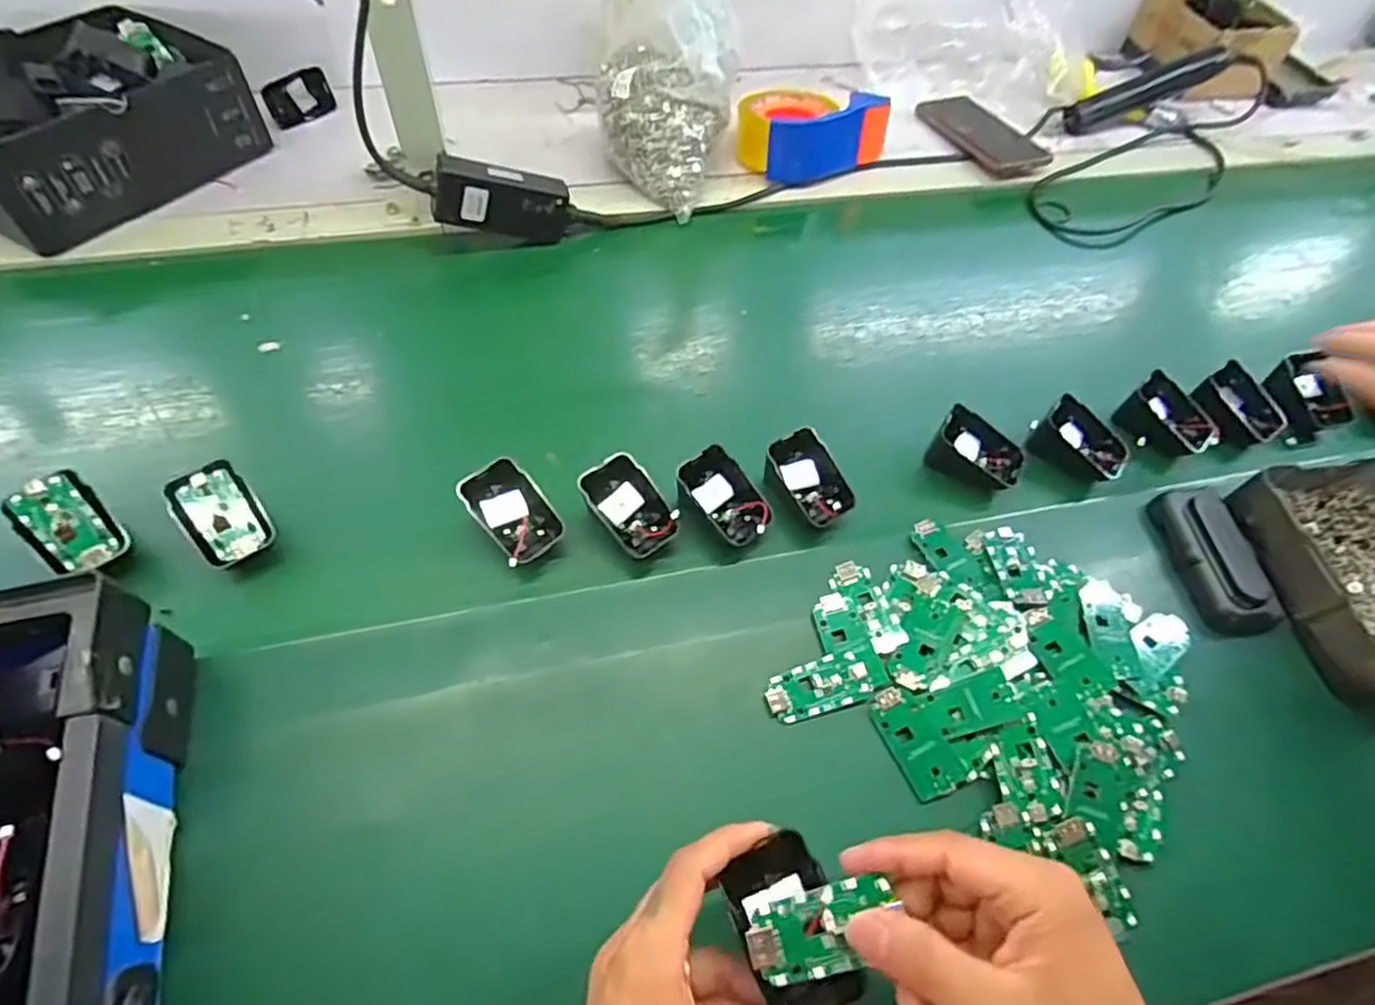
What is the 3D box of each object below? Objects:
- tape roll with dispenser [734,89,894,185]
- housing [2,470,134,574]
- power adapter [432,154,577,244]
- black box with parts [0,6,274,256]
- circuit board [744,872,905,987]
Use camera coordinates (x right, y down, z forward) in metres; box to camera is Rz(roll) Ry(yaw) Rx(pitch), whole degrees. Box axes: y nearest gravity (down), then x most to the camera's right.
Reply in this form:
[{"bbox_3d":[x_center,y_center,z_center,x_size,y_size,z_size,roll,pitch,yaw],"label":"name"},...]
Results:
[{"bbox_3d":[0.124,-0.399,0.745,0.130,0.060,0.130,3,56,-4],"label":"tape roll with dispenser"},{"bbox_3d":[-0.381,0.014,0.433,0.068,0.013,0.042,50,54,-4],"label":"housing"},{"bbox_3d":[-0.162,-0.269,0.627,0.119,0.051,0.035,1,51,-26],"label":"power adapter"},{"bbox_3d":[-0.549,-0.347,0.652,0.177,0.110,0.244,29,58,14],"label":"black box with parts"},{"bbox_3d":[0.055,0.175,0.286,0.060,0.012,0.029,-9,55,-11],"label":"circuit board"}]

